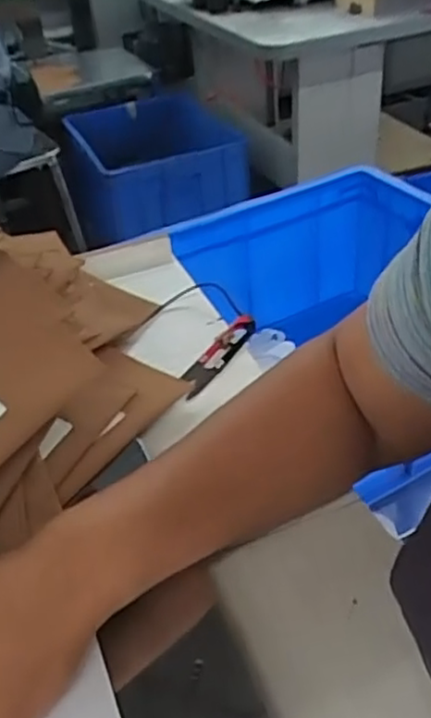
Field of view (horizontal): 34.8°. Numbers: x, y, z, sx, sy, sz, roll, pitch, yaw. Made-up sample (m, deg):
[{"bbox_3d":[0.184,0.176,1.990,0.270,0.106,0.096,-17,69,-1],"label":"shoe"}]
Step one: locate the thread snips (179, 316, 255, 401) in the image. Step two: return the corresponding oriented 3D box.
[{"bbox_3d":[-0.001,-0.004,0.552,0.022,0.009,0.105,16,43,24],"label":"thread snips"}]

